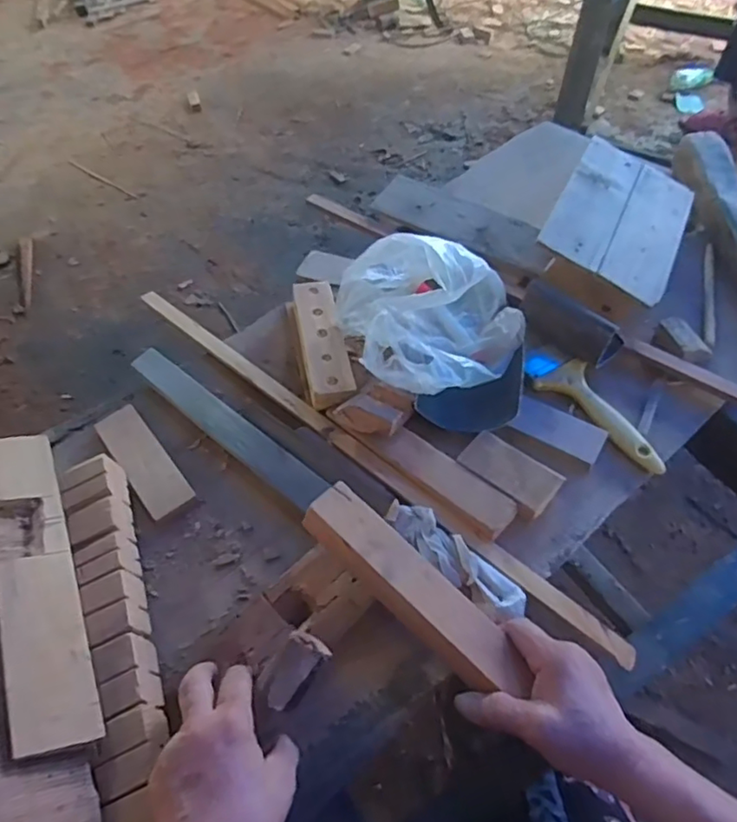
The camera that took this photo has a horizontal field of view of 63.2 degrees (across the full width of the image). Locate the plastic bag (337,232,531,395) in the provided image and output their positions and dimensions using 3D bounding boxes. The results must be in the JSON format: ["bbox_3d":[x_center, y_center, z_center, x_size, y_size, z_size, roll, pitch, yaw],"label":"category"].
[{"bbox_3d":[0.066,-0.100,0.596,0.174,0.095,0.173,-15,55,-7],"label":"plastic bag"}]

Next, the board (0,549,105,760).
[{"bbox_3d":[-0.225,0.163,0.418,0.053,0.007,0.141,-6,47,-33],"label":"board"}]

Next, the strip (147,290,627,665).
[{"bbox_3d":[-0.027,0.028,0.571,0.590,0.013,0.023,36,64,25],"label":"strip"}]

